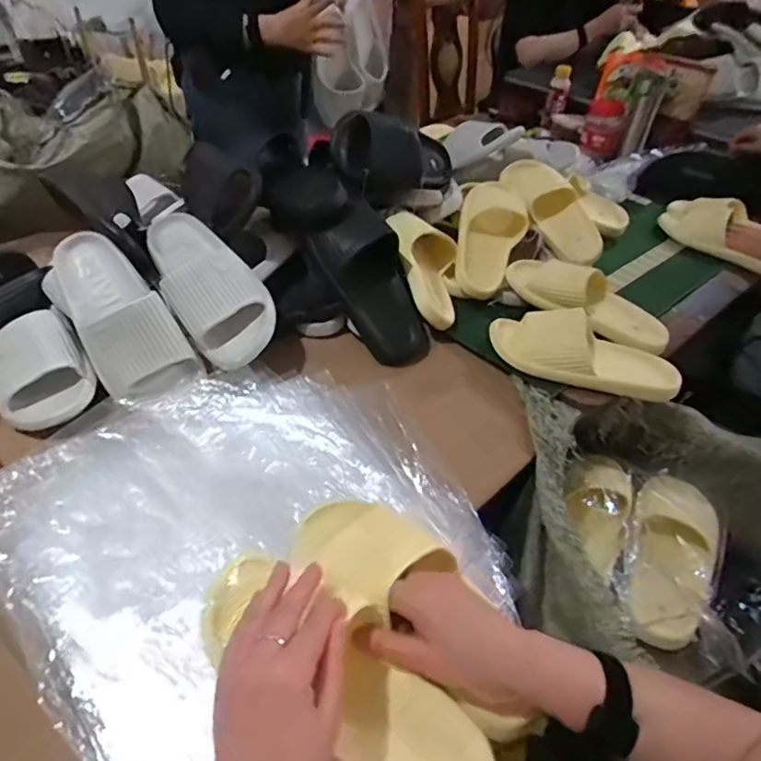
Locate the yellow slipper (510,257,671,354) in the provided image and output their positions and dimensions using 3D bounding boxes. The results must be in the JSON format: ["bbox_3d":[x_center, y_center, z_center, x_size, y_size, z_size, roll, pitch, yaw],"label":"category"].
[{"bbox_3d":[0.332,-0.132,0.863,0.265,0.067,0.106,34,51,29],"label":"yellow slipper"}]

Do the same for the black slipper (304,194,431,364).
[{"bbox_3d":[-0.010,-0.139,0.801,0.110,0.070,0.247,-27,93,-28],"label":"black slipper"}]

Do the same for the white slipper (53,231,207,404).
[{"bbox_3d":[-0.344,-0.087,0.706,0.110,0.071,0.281,-29,66,-29],"label":"white slipper"}]

